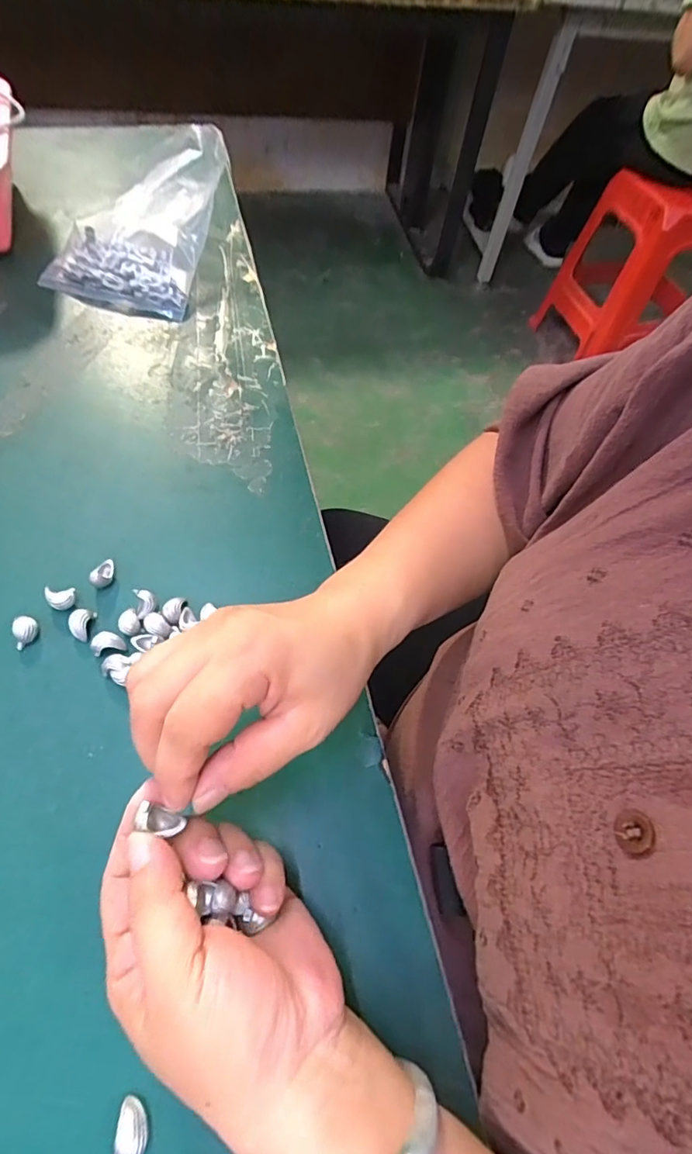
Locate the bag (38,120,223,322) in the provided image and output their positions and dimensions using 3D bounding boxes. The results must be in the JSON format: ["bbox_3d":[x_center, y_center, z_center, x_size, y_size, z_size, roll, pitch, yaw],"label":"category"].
[{"bbox_3d":[-0.203,-0.344,0.483,0.139,0.081,0.172,11,60,2],"label":"bag"}]

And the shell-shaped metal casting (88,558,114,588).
[{"bbox_3d":[-0.158,-0.003,0.330,0.010,0.012,0.019,0,60,-4],"label":"shell-shaped metal casting"}]

